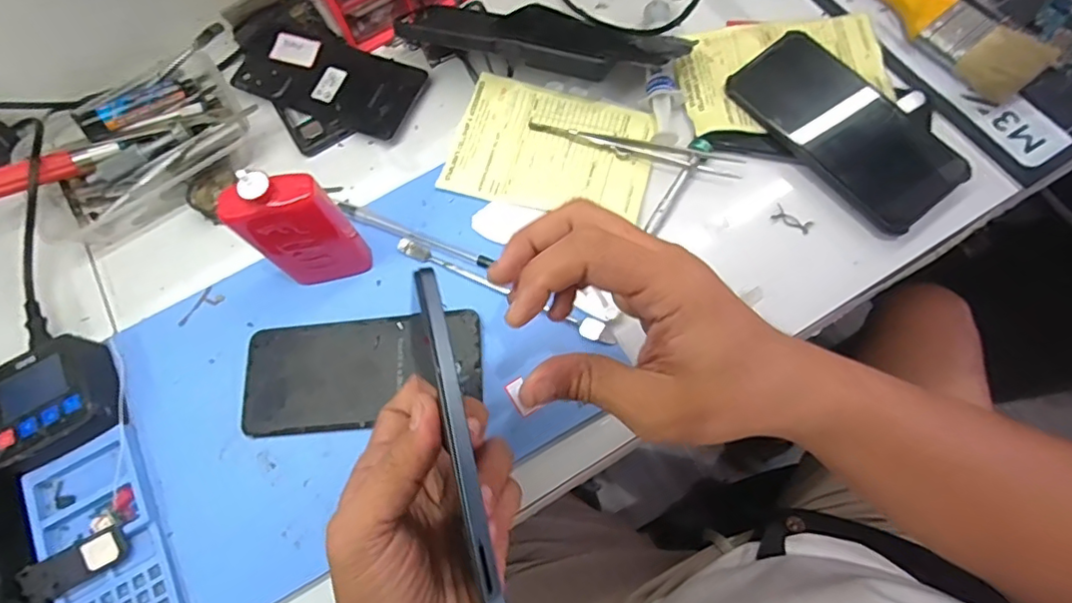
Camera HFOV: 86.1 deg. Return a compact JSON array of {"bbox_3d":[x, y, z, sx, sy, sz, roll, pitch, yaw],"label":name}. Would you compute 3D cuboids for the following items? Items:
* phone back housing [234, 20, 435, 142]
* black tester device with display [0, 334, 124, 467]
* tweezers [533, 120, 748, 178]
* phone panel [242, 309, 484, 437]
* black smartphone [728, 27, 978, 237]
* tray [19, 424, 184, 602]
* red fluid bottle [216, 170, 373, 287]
[{"bbox_3d":[-0.171,-0.188,0.473,0.151,0.006,0.076,20,74,12],"label":"phone back housing"},{"bbox_3d":[-0.319,0.065,0.378,0.071,0.029,0.075,-27,71,-4],"label":"black tester device with display"},{"bbox_3d":[0.072,-0.115,0.427,0.157,0.008,0.015,15,73,10],"label":"tweezers"},{"bbox_3d":[-0.117,0.047,0.383,0.159,0.009,0.073,-6,70,5],"label":"phone panel"},{"bbox_3d":[0.225,-0.128,0.417,0.086,0.012,0.164,-36,76,-12],"label":"black smartphone"},{"bbox_3d":[-0.266,0.157,0.353,0.070,0.007,0.150,-30,71,-5],"label":"tray"},{"bbox_3d":[-0.149,-0.042,0.365,0.059,0.112,0.024,-18,70,-1],"label":"red fluid bottle"}]

